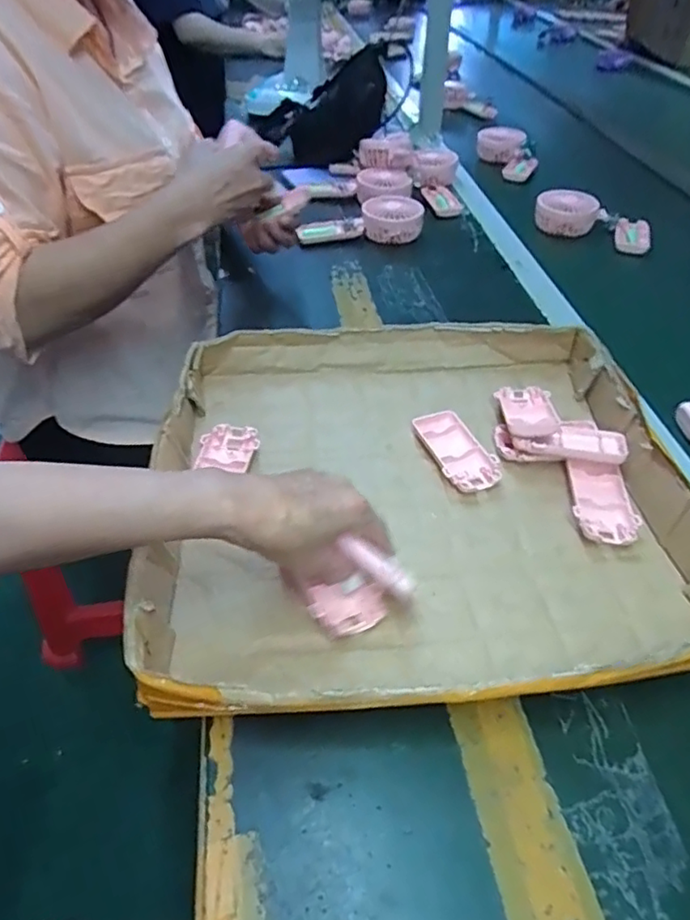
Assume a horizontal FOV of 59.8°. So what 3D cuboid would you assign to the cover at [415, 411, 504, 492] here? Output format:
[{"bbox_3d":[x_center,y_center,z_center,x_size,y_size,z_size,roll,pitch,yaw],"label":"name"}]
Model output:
[{"bbox_3d":[0.099,-0.007,0.545,0.045,0.018,0.094,-15,45,-17],"label":"cover"}]

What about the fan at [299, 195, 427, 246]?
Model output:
[{"bbox_3d":[0.029,-0.341,0.875,0.172,0.047,0.087,-19,47,-20],"label":"fan"}]

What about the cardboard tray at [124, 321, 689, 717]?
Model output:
[{"bbox_3d":[0.059,0.016,0.492,0.394,0.064,0.373,-2,43,-3],"label":"cardboard tray"}]

